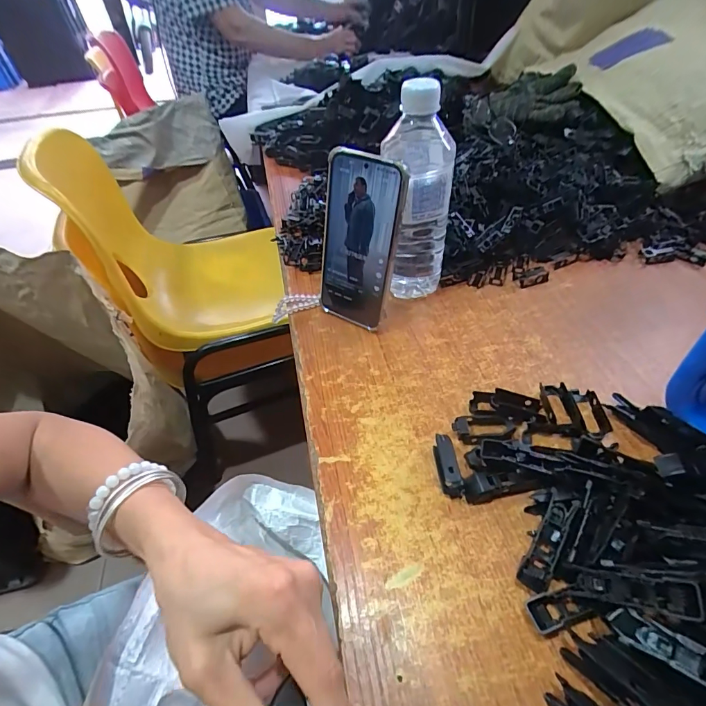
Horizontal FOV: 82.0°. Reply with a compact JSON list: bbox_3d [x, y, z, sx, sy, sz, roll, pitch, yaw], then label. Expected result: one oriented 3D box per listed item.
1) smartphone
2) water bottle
[{"bbox_3d":[0.004,-0.109,0.414,0.084,0.169,0.010,25,39,22],"label":"smartphone"},{"bbox_3d":[0.065,-0.146,0.417,0.066,0.217,0.070,0,47,6],"label":"water bottle"}]

